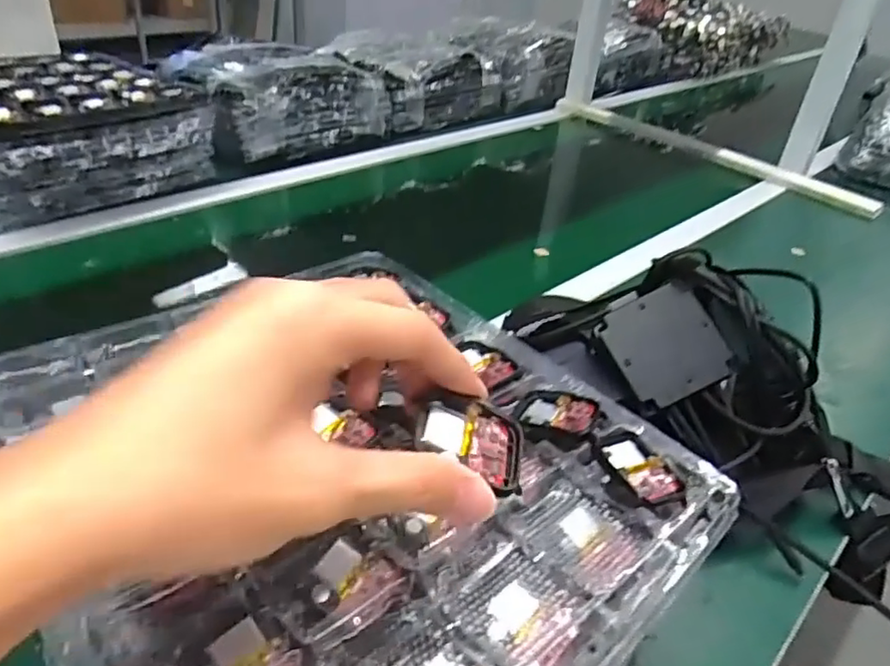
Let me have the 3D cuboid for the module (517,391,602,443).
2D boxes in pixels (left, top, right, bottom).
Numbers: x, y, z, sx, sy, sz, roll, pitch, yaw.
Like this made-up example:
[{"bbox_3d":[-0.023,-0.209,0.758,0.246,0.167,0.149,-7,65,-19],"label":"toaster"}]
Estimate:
[{"bbox_3d":[0.061,0.042,0.340,0.040,0.008,0.039,19,36,19],"label":"module"}]

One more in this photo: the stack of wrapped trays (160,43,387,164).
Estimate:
[{"bbox_3d":[-0.267,-0.372,0.997,0.302,0.111,0.242,-24,44,-36],"label":"stack of wrapped trays"}]

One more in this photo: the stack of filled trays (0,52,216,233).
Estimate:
[{"bbox_3d":[-0.478,-0.256,0.794,0.259,0.121,0.267,27,40,29],"label":"stack of filled trays"}]

